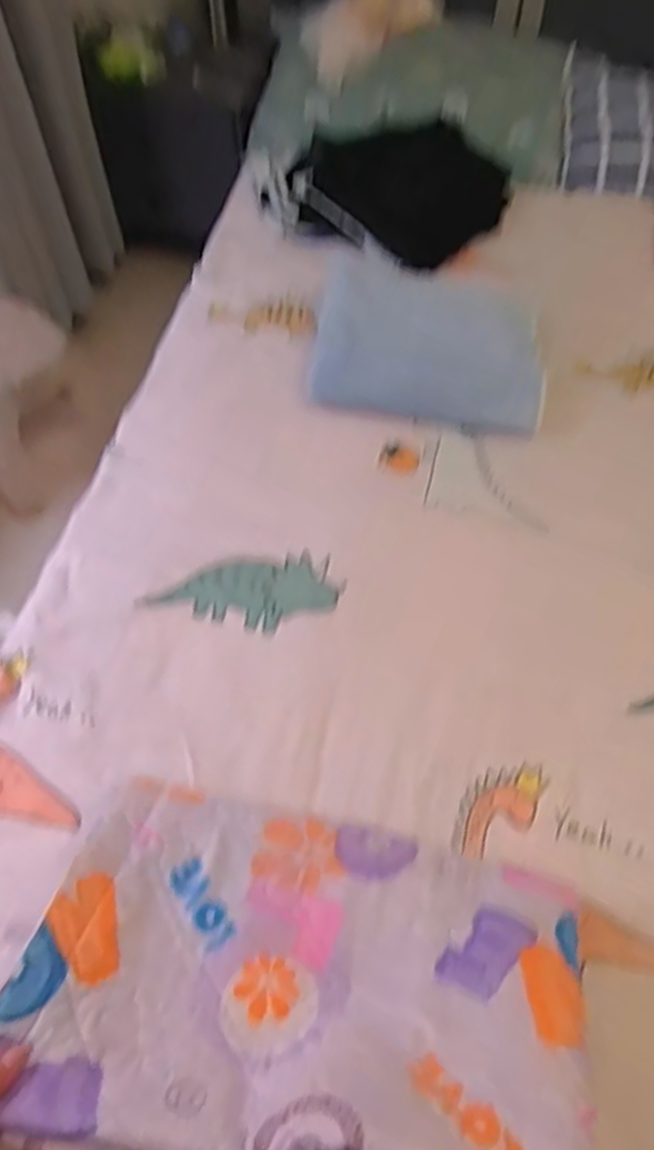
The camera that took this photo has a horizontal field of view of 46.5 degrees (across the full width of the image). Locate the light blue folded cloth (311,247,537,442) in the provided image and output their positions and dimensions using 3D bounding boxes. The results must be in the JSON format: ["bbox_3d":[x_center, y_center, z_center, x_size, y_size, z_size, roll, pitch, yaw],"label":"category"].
[{"bbox_3d":[0.177,-0.406,1.303,0.396,0.100,0.317,10,59,7],"label":"light blue folded cloth"}]

